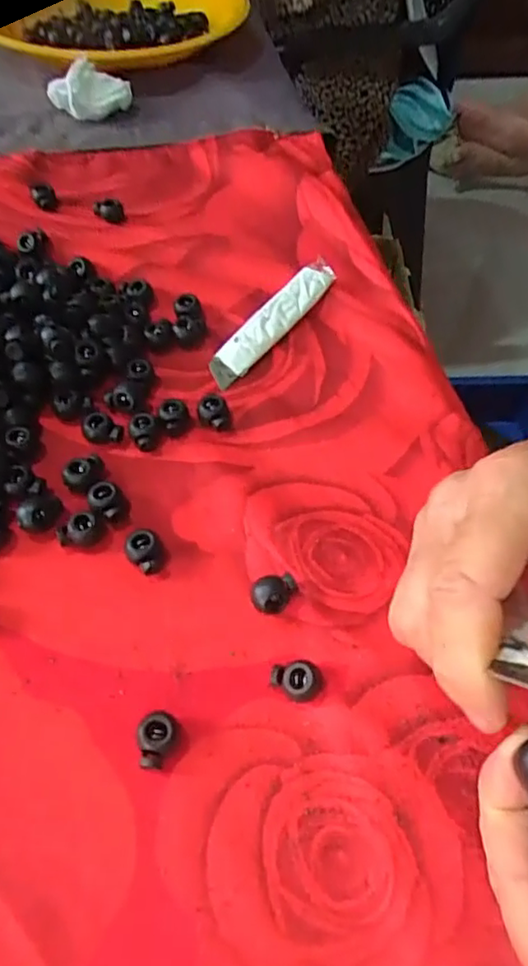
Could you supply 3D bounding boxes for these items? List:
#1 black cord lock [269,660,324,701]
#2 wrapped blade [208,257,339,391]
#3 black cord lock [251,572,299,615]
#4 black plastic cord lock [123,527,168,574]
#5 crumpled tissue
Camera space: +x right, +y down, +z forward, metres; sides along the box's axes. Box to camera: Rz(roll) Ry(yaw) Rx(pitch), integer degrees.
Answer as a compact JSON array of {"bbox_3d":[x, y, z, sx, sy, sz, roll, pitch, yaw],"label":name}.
[{"bbox_3d":[0.013,0.077,0.236,0.020,0.010,0.015,-5,55,-7],"label":"black cord lock"},{"bbox_3d":[0.006,-0.093,0.346,0.021,0.010,0.108,32,58,18],"label":"wrapped blade"},{"bbox_3d":[0.004,0.047,0.249,0.018,0.013,0.014,-1,54,-4],"label":"black cord lock"},{"bbox_3d":[-0.049,0.030,0.258,0.016,0.013,0.018,-14,56,-13],"label":"black plastic cord lock"},{"bbox_3d":[-0.137,-0.305,0.480,0.063,0.039,0.027,-7,55,-8],"label":"crumpled tissue"}]

